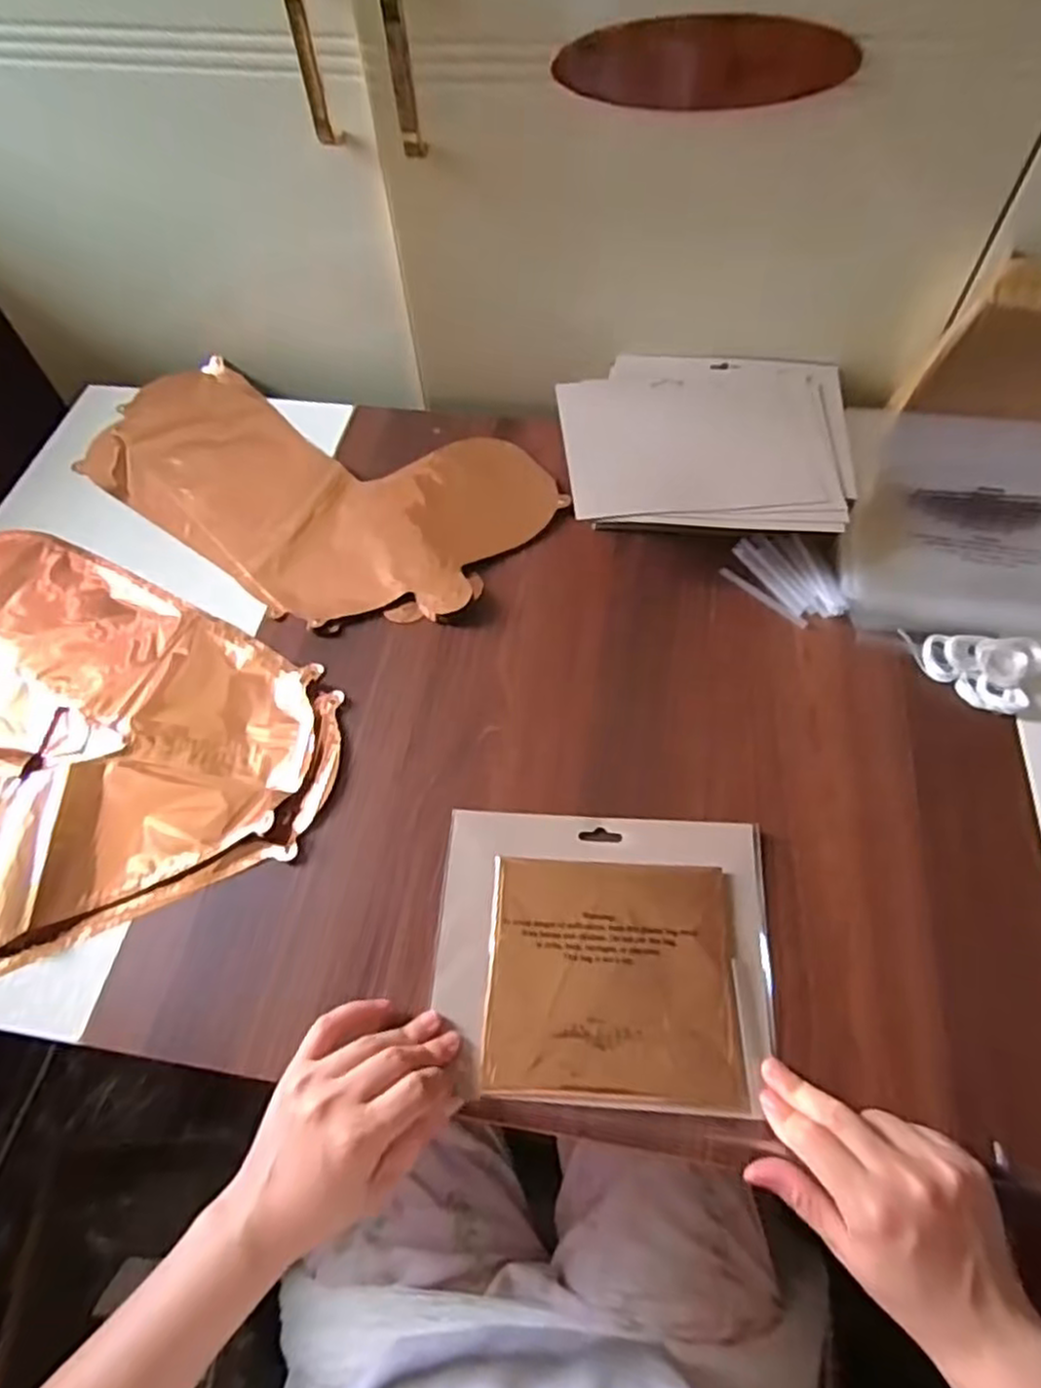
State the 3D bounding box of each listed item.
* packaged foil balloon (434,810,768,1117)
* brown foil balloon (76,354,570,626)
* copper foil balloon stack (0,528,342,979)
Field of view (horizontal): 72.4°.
[{"bbox_3d":[0.049,0.152,0.425,0.194,0.010,0.162,2,59,4],"label":"packaged foil balloon"},{"bbox_3d":[-0.193,-0.203,0.646,0.423,0.010,0.244,32,65,20],"label":"brown foil balloon"},{"bbox_3d":[-0.366,0.065,0.483,0.394,0.019,0.375,27,63,17],"label":"copper foil balloon stack"}]

